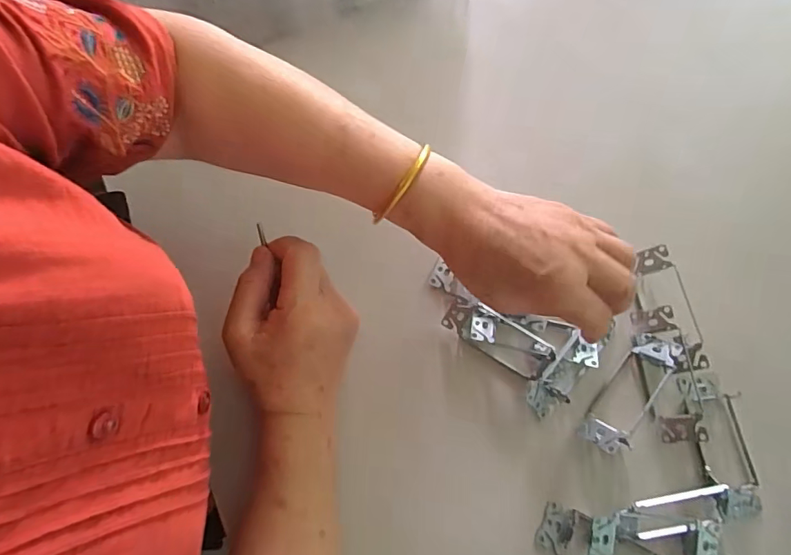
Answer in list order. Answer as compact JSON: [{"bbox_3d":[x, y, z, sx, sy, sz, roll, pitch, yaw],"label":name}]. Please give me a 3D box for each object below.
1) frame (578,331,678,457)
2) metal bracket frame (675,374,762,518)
[{"bbox_3d":[0.192,0.095,0.375,0.039,0.023,0.103,36,77,10],"label":"frame"},{"bbox_3d":[0.260,0.130,0.364,0.043,0.020,0.108,-2,74,0],"label":"metal bracket frame"}]

